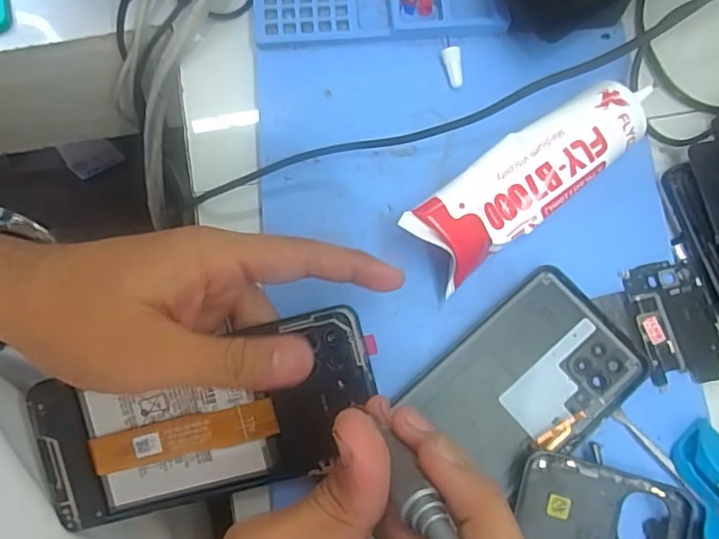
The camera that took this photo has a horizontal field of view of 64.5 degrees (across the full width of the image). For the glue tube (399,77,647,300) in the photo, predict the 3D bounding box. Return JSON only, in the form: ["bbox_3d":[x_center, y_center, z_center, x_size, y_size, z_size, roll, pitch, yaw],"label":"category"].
[{"bbox_3d":[0.088,-0.046,0.301,0.136,0.036,0.043,-37,79,-9],"label":"glue tube"}]

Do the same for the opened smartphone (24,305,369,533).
[{"bbox_3d":[-0.071,0.071,0.265,0.160,0.006,0.071,-14,93,3],"label":"opened smartphone"}]

